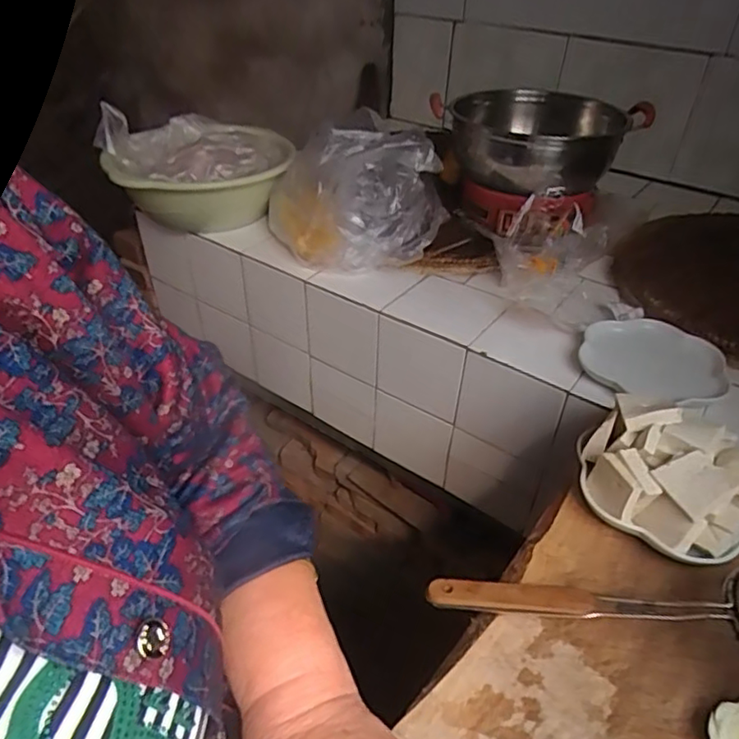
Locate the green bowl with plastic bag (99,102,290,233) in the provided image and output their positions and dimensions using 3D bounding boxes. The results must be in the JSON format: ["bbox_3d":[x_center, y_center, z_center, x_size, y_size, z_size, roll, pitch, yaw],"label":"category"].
[{"bbox_3d":[-0.308,-0.374,1.091,0.294,0.163,0.252,-19,42,-24],"label":"green bowl with plastic bag"}]

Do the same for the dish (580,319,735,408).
[{"bbox_3d":[0.377,-0.014,0.791,0.174,0.015,0.174,1,38,-1],"label":"dish"}]

